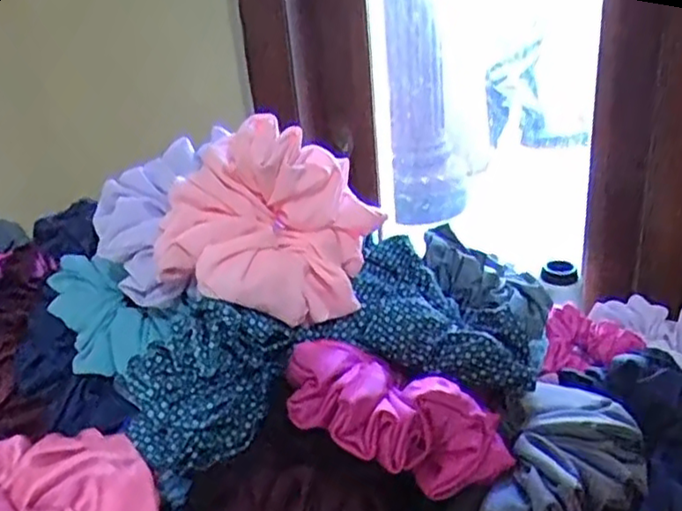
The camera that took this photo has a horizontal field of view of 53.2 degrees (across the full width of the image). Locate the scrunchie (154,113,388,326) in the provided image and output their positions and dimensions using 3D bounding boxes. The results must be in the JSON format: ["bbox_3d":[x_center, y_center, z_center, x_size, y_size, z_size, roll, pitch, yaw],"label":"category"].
[{"bbox_3d":[-0.039,-0.014,0.390,0.126,0.103,0.068,-7,25,-4],"label":"scrunchie"}]

